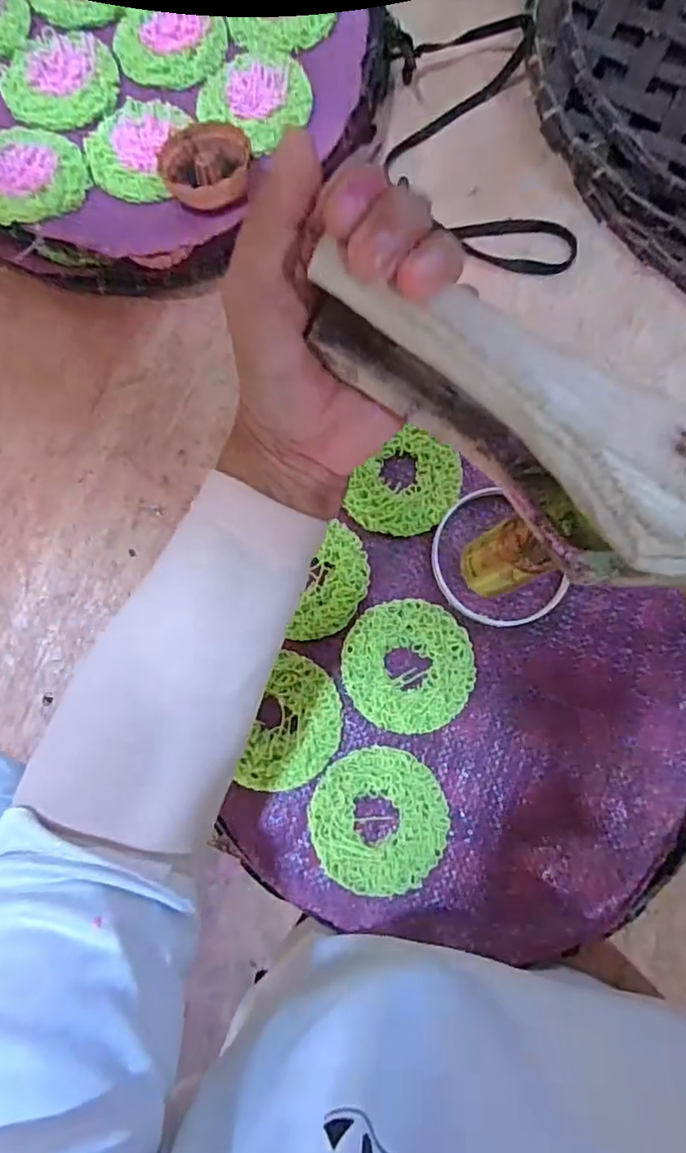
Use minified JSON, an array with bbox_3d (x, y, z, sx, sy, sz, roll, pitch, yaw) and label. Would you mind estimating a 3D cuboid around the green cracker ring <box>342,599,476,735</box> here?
[{"bbox_3d":[0.041,0.055,0.365,0.078,0.011,0.079,0,79,1],"label":"green cracker ring"}]

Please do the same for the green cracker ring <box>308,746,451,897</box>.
[{"bbox_3d":[0.022,0.143,0.345,0.077,0.004,0.081,0,79,1],"label":"green cracker ring"}]

